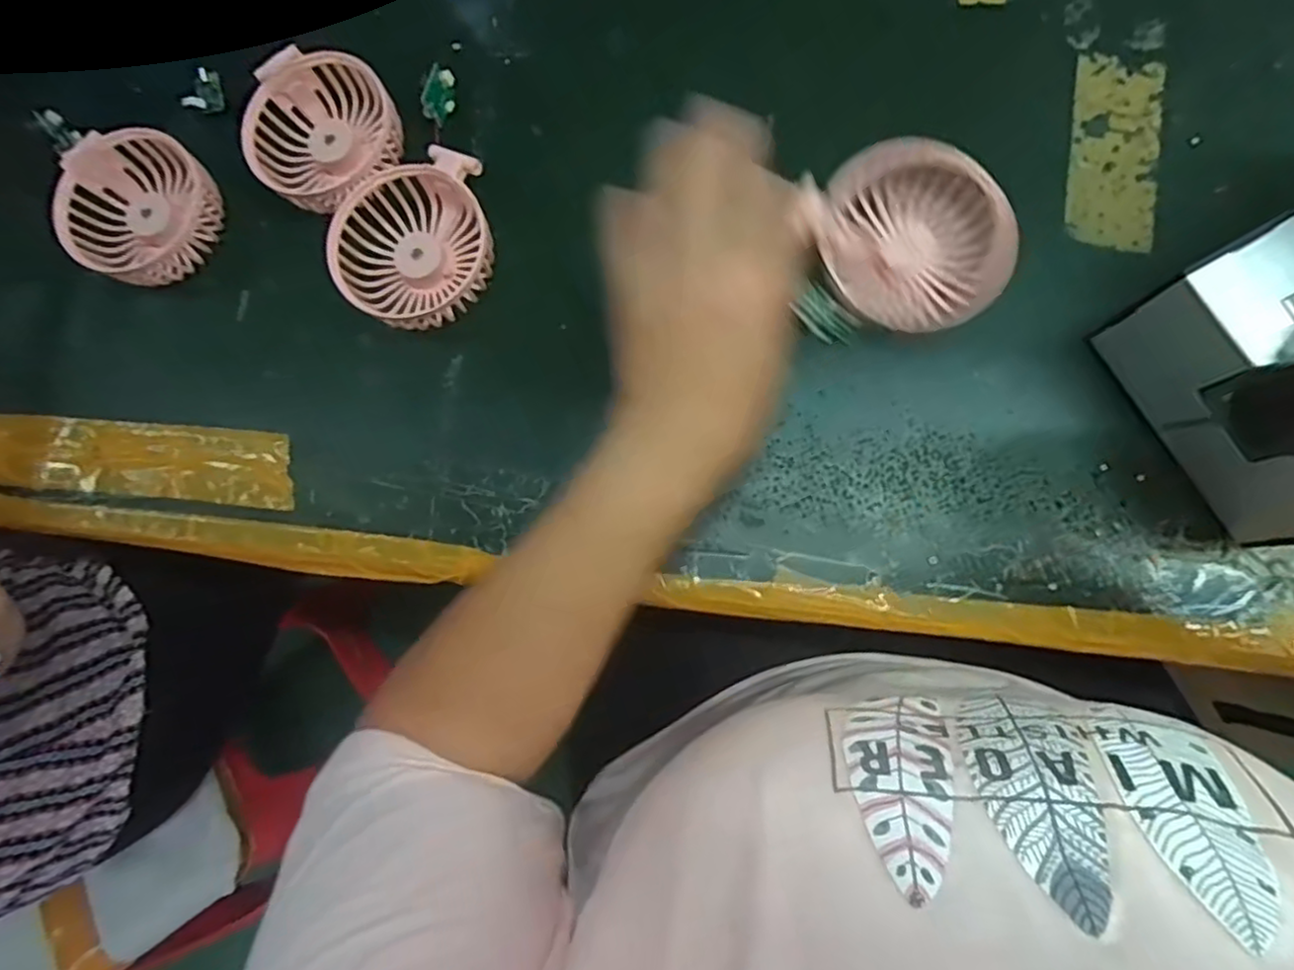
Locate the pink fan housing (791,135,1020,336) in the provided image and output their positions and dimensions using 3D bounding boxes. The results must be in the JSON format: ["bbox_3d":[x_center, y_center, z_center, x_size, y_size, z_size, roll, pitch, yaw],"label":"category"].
[{"bbox_3d":[0.135,-0.129,0.348,0.087,0.039,0.091,-16,74,-2],"label":"pink fan housing"}]

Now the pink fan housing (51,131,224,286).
[{"bbox_3d":[-0.314,-0.170,0.416,0.092,0.037,0.087,-1,74,2],"label":"pink fan housing"}]

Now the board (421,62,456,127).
[{"bbox_3d":[-0.125,-0.236,0.405,0.004,0.020,0.032,12,85,41],"label":"board"}]

